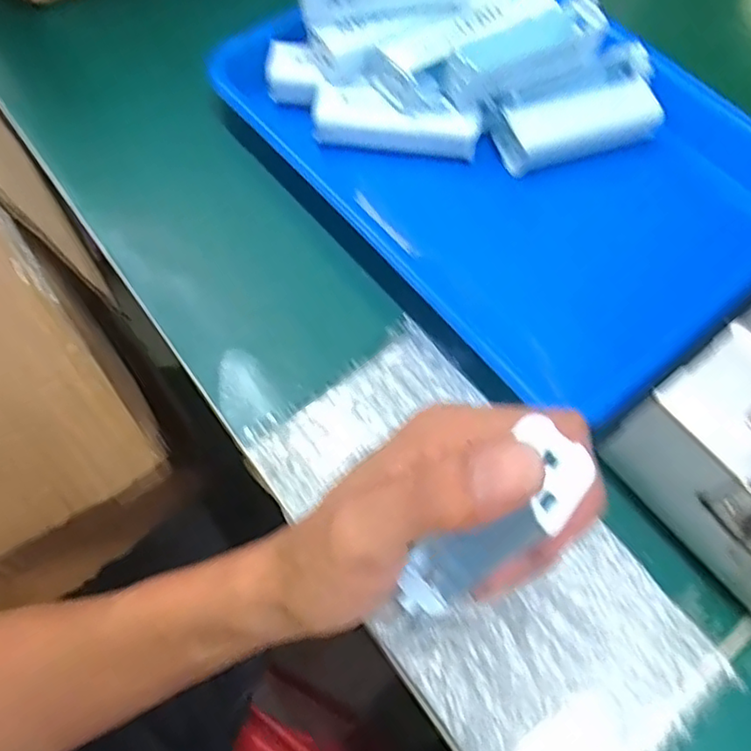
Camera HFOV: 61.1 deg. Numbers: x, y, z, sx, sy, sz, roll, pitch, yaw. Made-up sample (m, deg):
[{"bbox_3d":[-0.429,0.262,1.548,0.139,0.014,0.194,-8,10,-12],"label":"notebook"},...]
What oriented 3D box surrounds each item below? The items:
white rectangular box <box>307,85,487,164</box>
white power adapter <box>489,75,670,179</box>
[{"bbox_3d":[0.014,-0.160,0.403,0.104,0.029,0.023,6,65,0],"label":"white rectangular box"},{"bbox_3d":[0.129,-0.158,0.409,0.107,0.026,0.034,-19,68,-11],"label":"white power adapter"}]

